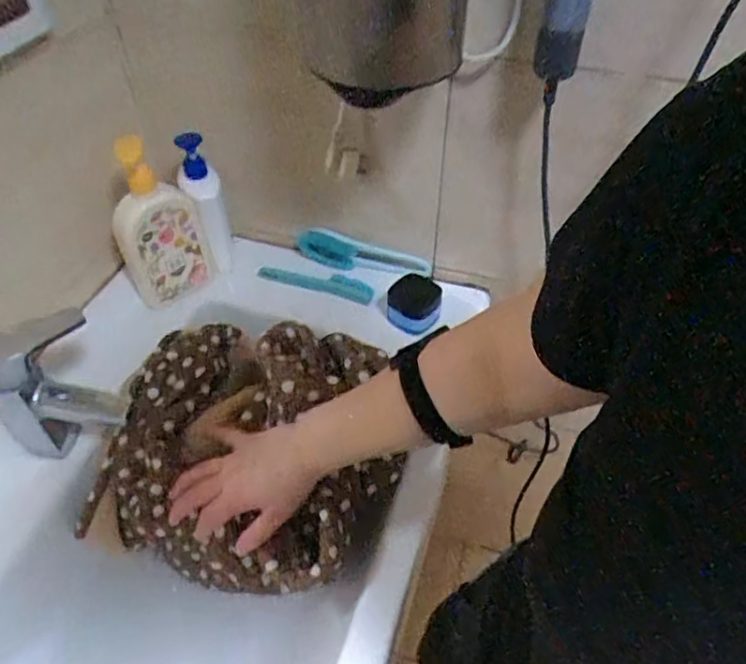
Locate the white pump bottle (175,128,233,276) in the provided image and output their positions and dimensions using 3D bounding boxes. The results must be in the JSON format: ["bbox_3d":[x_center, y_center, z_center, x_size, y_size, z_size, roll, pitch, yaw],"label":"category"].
[{"bbox_3d":[-0.227,-0.169,0.799,0.054,0.180,0.058,-16,50,-13],"label":"white pump bottle"}]

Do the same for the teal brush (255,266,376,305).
[{"bbox_3d":[-0.082,-0.070,0.826,0.168,0.019,0.028,10,49,10],"label":"teal brush"}]

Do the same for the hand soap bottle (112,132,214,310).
[{"bbox_3d":[-0.288,-0.128,0.772,0.116,0.196,0.059,-34,54,-27],"label":"hand soap bottle"}]

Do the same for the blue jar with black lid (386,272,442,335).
[{"bbox_3d":[0.055,-0.038,0.786,0.067,0.042,0.075,8,48,8],"label":"blue jar with black lid"}]

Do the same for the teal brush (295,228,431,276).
[{"bbox_3d":[-0.018,-0.114,0.846,0.200,0.034,0.051,9,48,8],"label":"teal brush"}]

